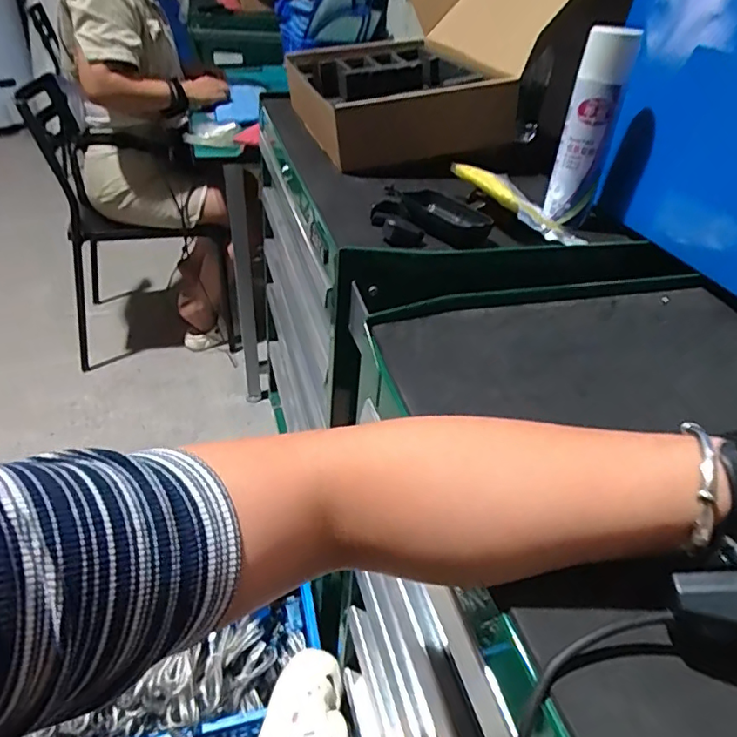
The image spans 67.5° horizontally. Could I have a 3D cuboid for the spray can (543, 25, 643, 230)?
[{"bbox_3d":[0.238,-0.258,0.599,0.049,0.188,0.046,19,40,17],"label":"spray can"}]

